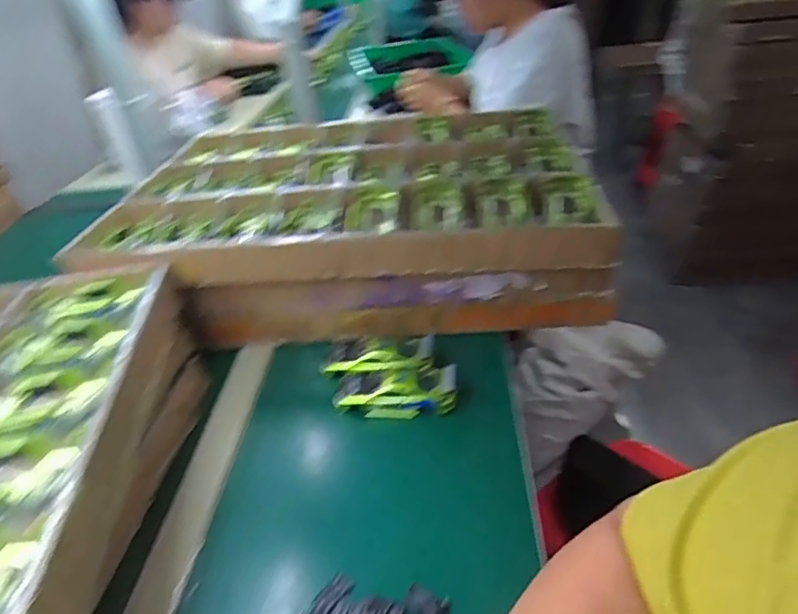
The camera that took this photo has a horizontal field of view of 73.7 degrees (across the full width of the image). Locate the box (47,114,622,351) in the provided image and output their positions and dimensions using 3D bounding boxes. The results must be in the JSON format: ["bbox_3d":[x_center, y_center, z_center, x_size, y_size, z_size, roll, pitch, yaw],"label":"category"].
[{"bbox_3d":[-0.070,-0.142,0.827,0.632,0.161,0.460,-4,35,5],"label":"box"}]

